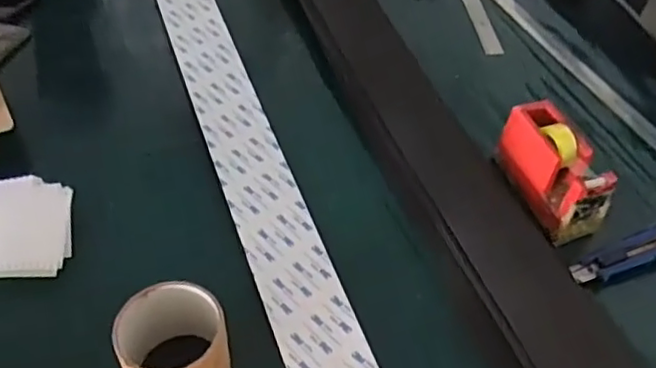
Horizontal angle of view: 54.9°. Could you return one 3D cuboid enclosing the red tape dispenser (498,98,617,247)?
[{"bbox_3d":[0.238,-0.015,0.668,0.053,0.081,0.136,-10,51,-15],"label":"red tape dispenser"}]

